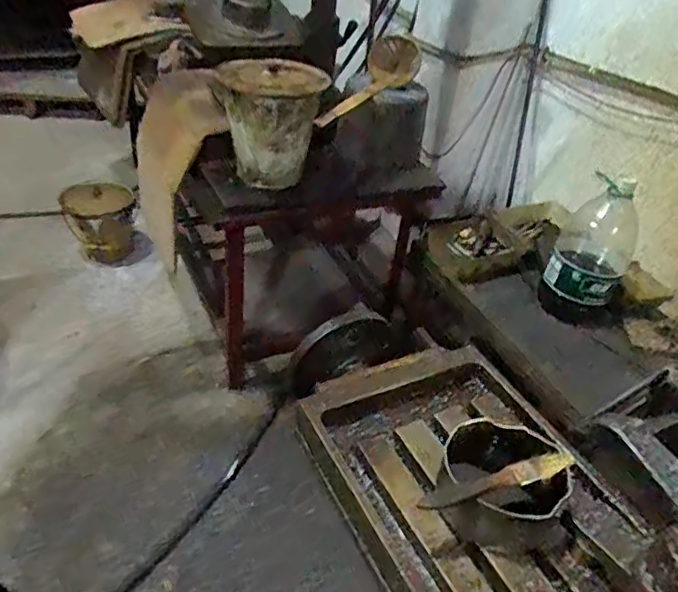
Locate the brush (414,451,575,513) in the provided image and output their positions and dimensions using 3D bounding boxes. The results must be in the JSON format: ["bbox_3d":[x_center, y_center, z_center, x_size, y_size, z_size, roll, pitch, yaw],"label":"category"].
[{"bbox_3d":[0.138,0.157,0.493,0.150,0.014,0.021,-11,42,-22],"label":"brush"}]

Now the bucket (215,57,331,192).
[{"bbox_3d":[-0.157,-0.401,1.352,0.234,0.256,0.234,1,39,-8],"label":"bucket"}]

